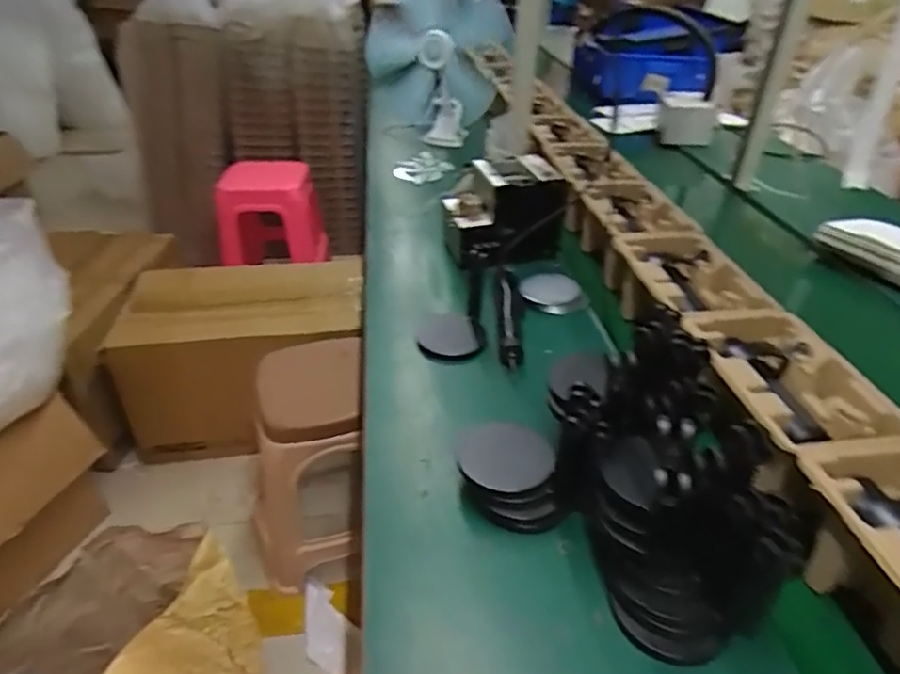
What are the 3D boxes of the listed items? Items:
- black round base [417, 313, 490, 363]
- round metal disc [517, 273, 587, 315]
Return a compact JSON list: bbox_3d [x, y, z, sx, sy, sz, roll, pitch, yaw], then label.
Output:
[{"bbox_3d":[0.002,-0.004,0.851,0.095,0.016,0.104,3,35,-2],"label":"black round base"},{"bbox_3d":[0.163,-0.072,0.932,0.105,0.021,0.105,3,35,-2],"label":"round metal disc"}]

